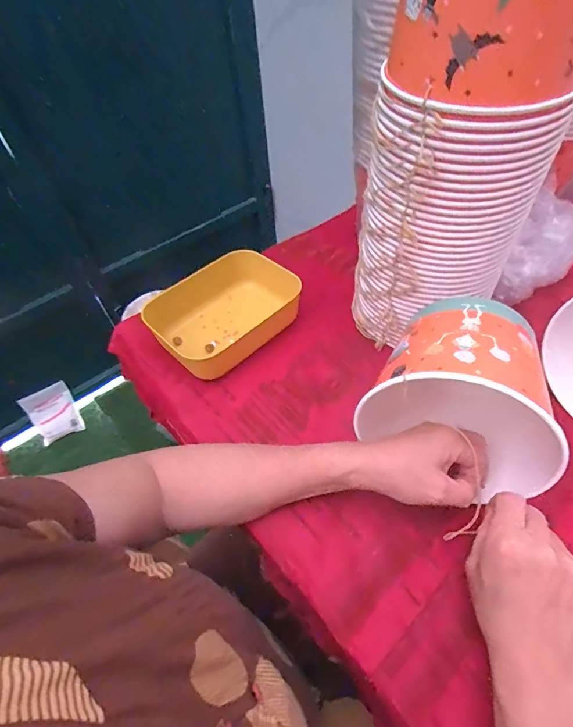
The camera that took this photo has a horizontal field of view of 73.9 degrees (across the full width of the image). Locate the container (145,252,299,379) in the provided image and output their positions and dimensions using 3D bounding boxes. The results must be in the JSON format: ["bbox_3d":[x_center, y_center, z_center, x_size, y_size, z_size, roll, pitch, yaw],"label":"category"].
[{"bbox_3d":[-0.080,-0.070,0.509,0.179,0.058,0.133,-32,56,-19],"label":"container"}]

